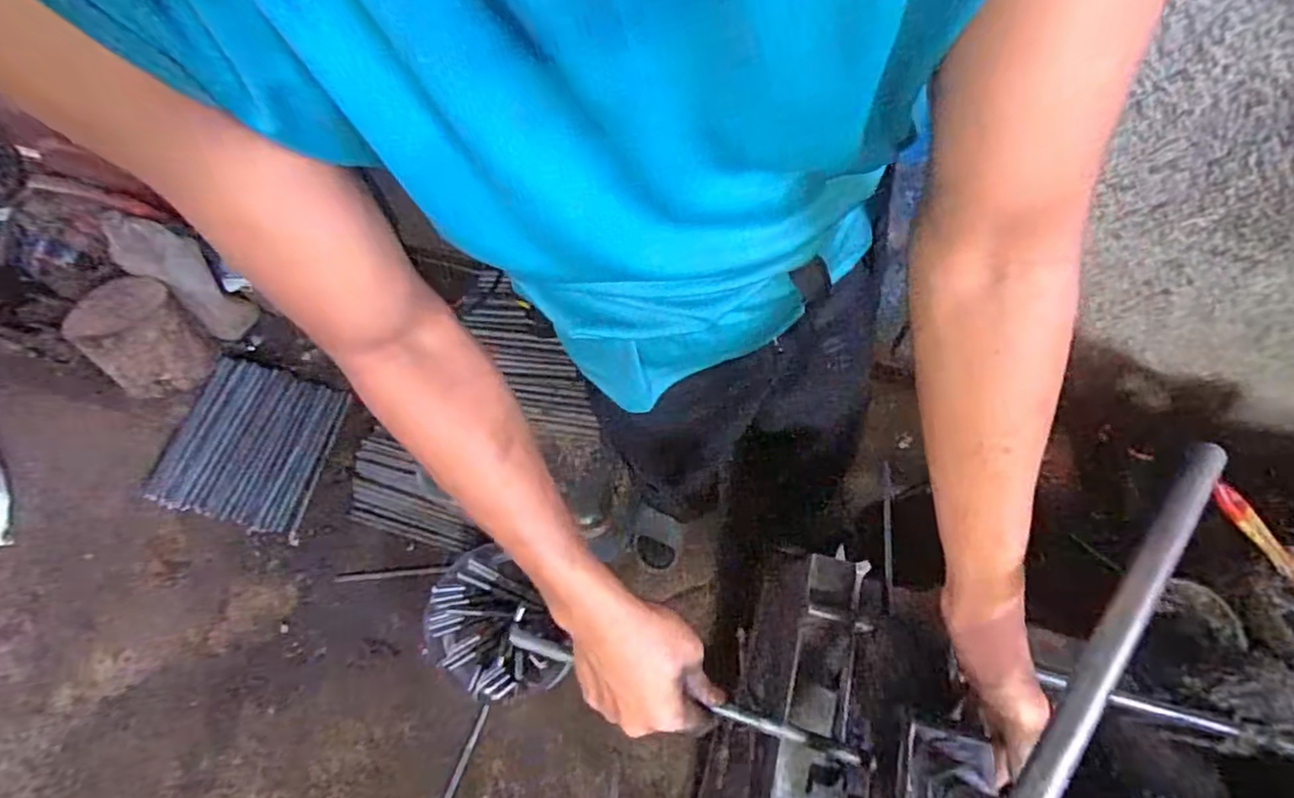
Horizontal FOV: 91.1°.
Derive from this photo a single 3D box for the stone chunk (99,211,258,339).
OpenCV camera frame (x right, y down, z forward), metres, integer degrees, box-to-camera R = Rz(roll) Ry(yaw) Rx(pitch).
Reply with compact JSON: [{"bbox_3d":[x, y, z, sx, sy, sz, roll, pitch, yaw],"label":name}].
[{"bbox_3d":[-1.030,-0.273,1.412,0.124,0.330,0.087,-48,38,-16],"label":"stone chunk"}]

